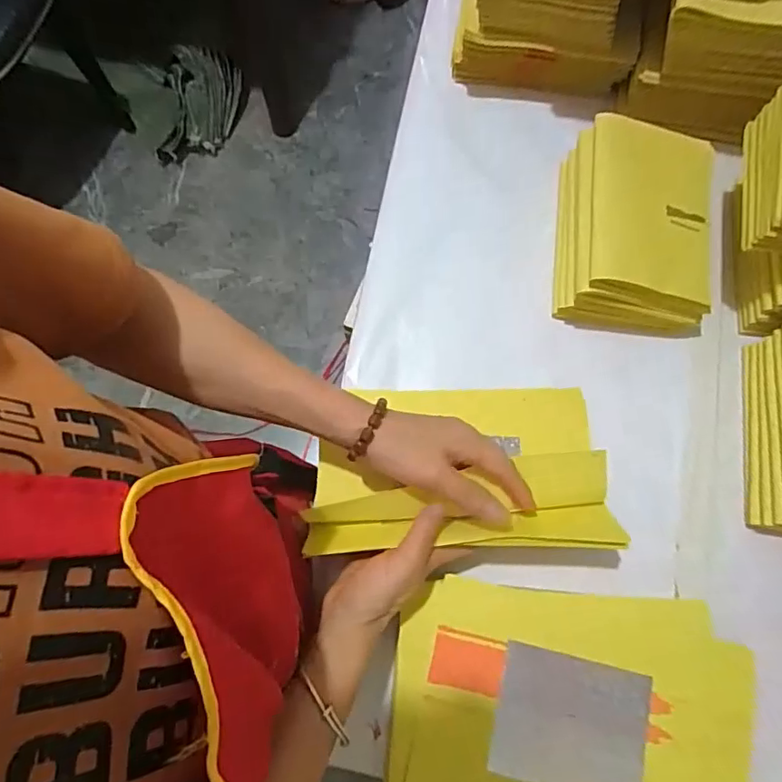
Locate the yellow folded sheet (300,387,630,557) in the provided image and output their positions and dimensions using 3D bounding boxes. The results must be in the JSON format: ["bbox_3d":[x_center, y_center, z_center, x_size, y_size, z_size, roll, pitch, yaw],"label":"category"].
[{"bbox_3d":[0.051,0.055,0.418,0.223,0.086,0.133,-1,75,0],"label":"yellow folded sheet"}]

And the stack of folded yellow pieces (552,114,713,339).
[{"bbox_3d":[0.212,-0.146,0.474,0.130,0.069,0.171,7,75,2],"label":"stack of folded yellow pieces"}]

